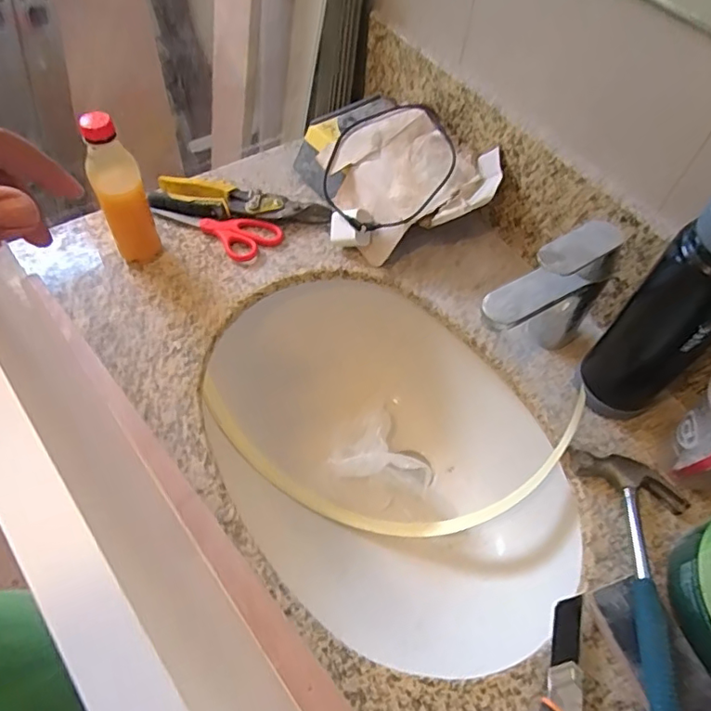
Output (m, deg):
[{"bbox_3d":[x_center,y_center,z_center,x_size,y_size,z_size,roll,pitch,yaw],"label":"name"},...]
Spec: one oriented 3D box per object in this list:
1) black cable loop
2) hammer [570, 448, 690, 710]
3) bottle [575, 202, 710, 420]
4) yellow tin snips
[{"bbox_3d":[0.039,-0.232,0.673,0.166,0.036,0.173,-5,69,13],"label":"black cable loop"},{"bbox_3d":[0.245,0.201,0.464,0.099,0.032,0.248,10,48,5],"label":"hammer"},{"bbox_3d":[0.286,-0.038,0.486,0.072,0.264,0.079,-34,64,-22],"label":"bottle"},{"bbox_3d":[-0.146,-0.194,0.705,0.228,0.027,0.064,11,56,5],"label":"yellow tin snips"}]

